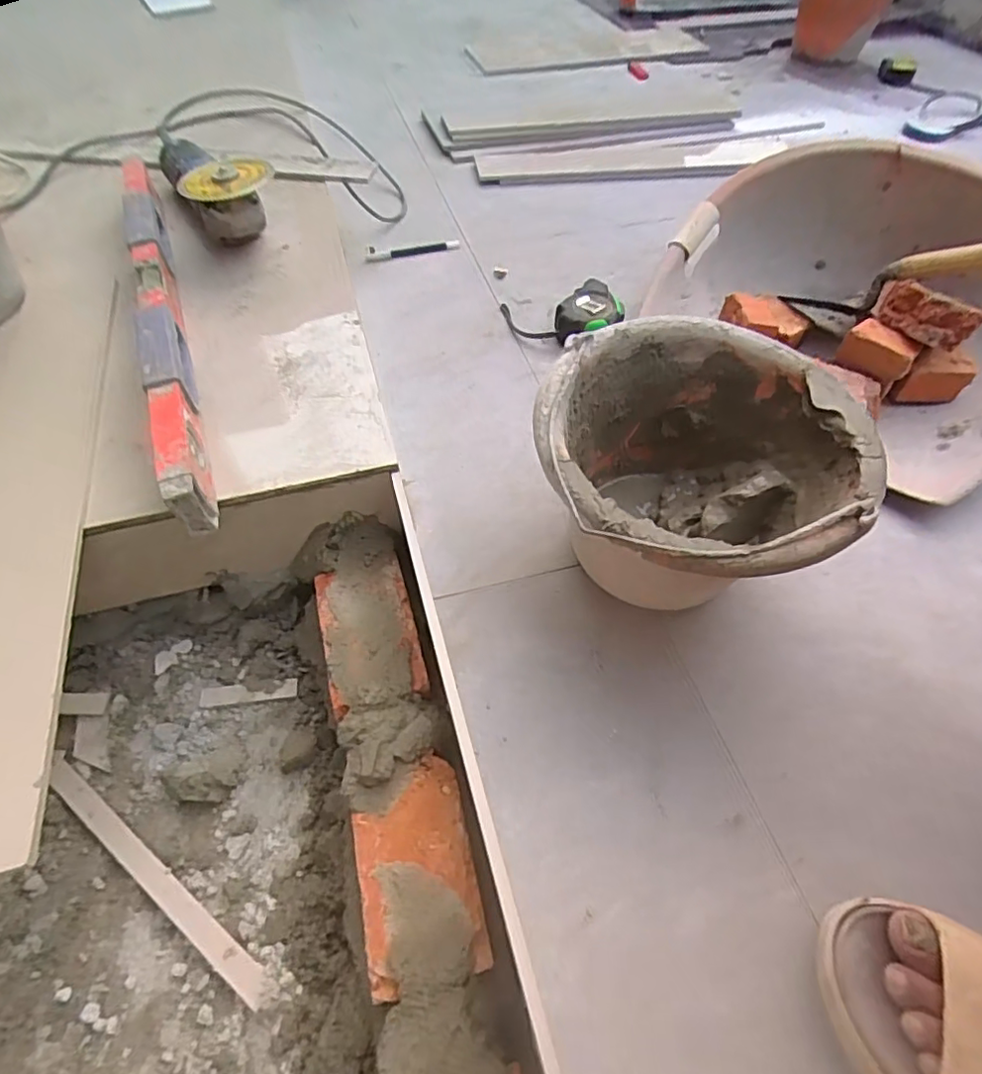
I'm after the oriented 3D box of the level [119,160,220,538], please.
[{"bbox_3d":[-0.328,-0.233,0.572,0.032,0.055,0.572,-18,58,-13],"label":"level"}]

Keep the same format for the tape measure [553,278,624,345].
[{"bbox_3d":[0.124,-0.289,0.751,0.087,0.044,0.097,-4,54,-2],"label":"tape measure"}]

